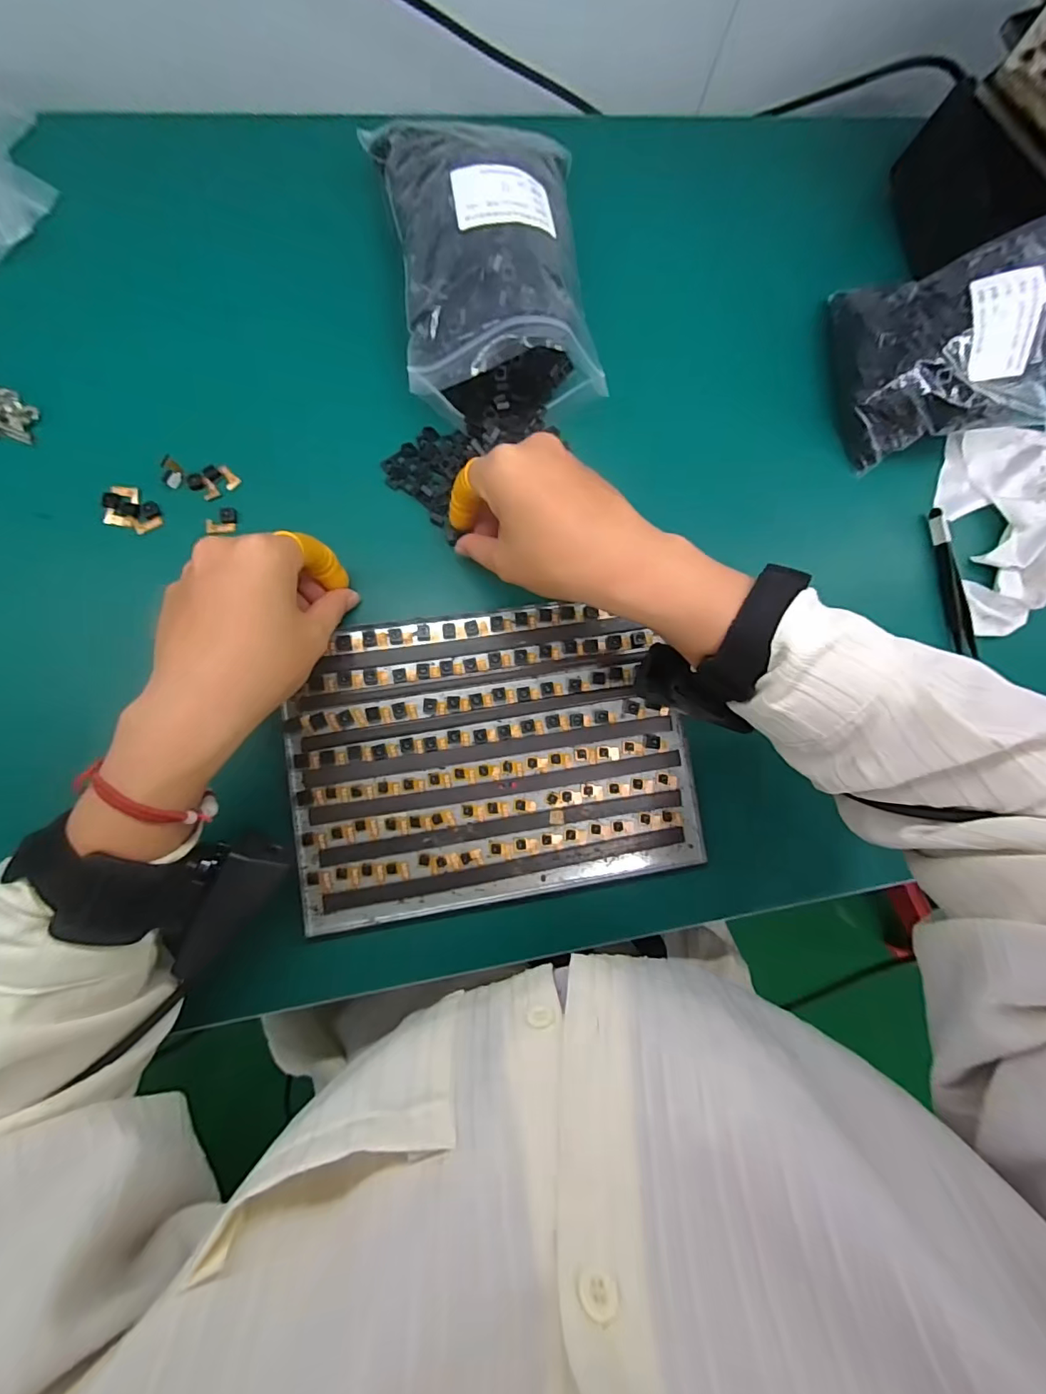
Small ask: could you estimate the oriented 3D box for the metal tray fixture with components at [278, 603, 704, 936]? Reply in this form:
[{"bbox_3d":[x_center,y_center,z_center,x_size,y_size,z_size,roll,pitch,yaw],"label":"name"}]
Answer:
[{"bbox_3d":[-0.018,0.036,0.320,0.244,0.009,0.179,-8,87,-7],"label":"metal tray fixture with components"}]

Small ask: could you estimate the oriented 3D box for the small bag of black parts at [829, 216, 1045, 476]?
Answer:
[{"bbox_3d":[0.309,-0.239,0.342,0.151,0.067,0.130,-6,85,-7],"label":"small bag of black parts"}]

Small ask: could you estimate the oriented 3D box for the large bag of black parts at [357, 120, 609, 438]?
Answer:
[{"bbox_3d":[-0.020,-0.272,0.314,0.126,0.062,0.181,-7,85,-7],"label":"large bag of black parts"}]

